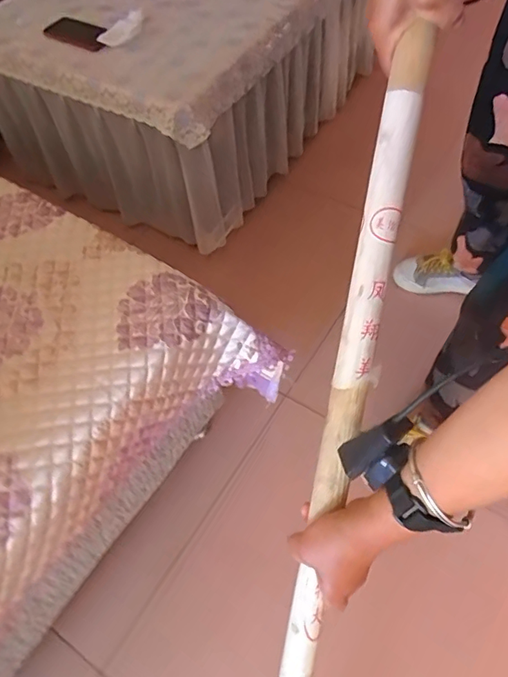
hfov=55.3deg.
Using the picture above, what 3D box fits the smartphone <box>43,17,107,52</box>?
[{"bbox_3d":[-0.387,-0.667,1.061,0.144,0.016,0.084,18,61,16],"label":"smartphone"}]

